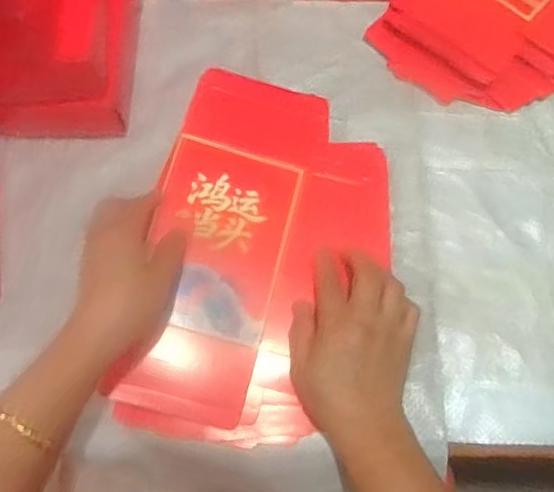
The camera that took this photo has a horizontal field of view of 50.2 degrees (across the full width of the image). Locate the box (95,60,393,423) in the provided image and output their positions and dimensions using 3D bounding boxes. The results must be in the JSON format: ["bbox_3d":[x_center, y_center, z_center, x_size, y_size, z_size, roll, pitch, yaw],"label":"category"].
[{"bbox_3d":[-0.008,0.002,0.525,0.196,0.018,0.306,14,77,-5],"label":"box"}]

